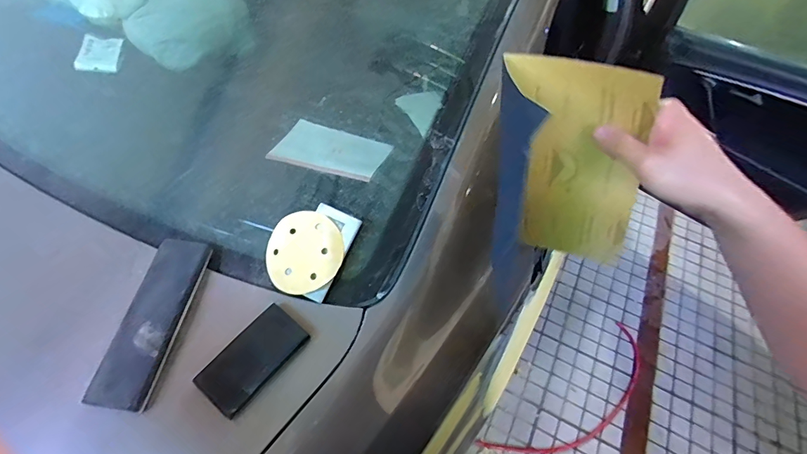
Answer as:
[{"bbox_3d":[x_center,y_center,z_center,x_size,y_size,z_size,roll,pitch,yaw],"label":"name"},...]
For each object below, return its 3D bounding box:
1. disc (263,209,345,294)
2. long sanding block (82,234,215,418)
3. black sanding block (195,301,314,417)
[{"bbox_3d":[-0.149,0.038,0.618,0.118,0.013,0.116,-2,74,6],"label":"disc"},{"bbox_3d":[-0.341,0.123,0.572,0.071,0.023,0.230,13,55,-6],"label":"long sanding block"},{"bbox_3d":[-0.195,0.170,0.545,0.069,0.029,0.132,34,55,21],"label":"black sanding block"}]

